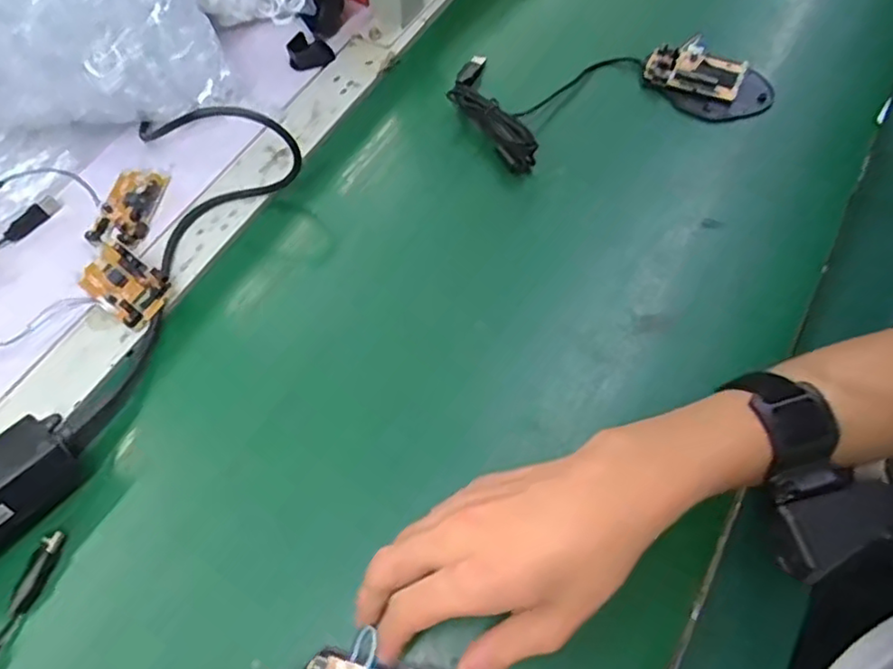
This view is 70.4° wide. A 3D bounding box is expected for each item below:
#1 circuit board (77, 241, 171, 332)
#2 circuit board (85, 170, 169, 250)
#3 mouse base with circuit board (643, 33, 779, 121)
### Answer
[{"bbox_3d":[-0.241,-0.040,0.469,0.073,0.017,0.042,34,69,19],"label":"circuit board"},{"bbox_3d":[-0.254,-0.102,0.507,0.044,0.007,0.076,7,62,6],"label":"circuit board"},{"bbox_3d":[0.220,-0.214,0.535,0.105,0.026,0.060,28,67,17],"label":"mouse base with circuit board"}]

